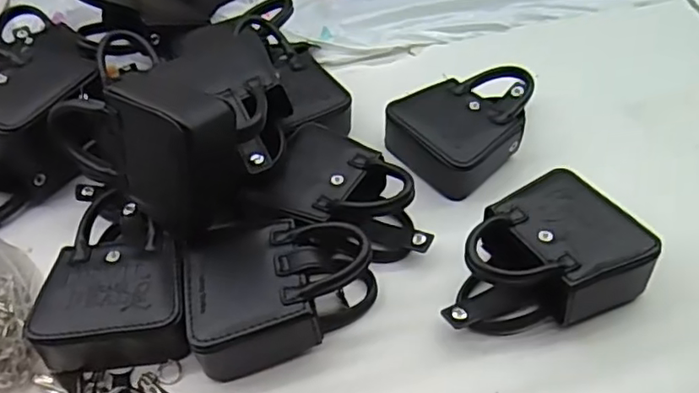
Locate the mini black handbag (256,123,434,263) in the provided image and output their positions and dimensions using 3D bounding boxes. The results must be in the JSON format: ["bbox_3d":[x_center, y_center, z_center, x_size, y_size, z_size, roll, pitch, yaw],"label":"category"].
[{"bbox_3d":[0.001,-0.001,0.371,0.105,0.037,0.076,18,51,19],"label":"mini black handbag"}]

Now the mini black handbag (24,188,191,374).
[{"bbox_3d":[-0.128,0.042,0.342,0.075,0.034,0.105,-10,48,-6],"label":"mini black handbag"}]

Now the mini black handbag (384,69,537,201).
[{"bbox_3d":[0.085,-0.048,0.414,0.099,0.033,0.076,-28,52,-21],"label":"mini black handbag"}]

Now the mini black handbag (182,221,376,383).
[{"bbox_3d":[-0.036,0.048,0.327,0.096,0.046,0.068,-13,48,-9],"label":"mini black handbag"}]

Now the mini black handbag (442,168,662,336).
[{"bbox_3d":[0.101,0.036,0.331,0.106,0.039,0.075,-25,51,-19],"label":"mini black handbag"}]

